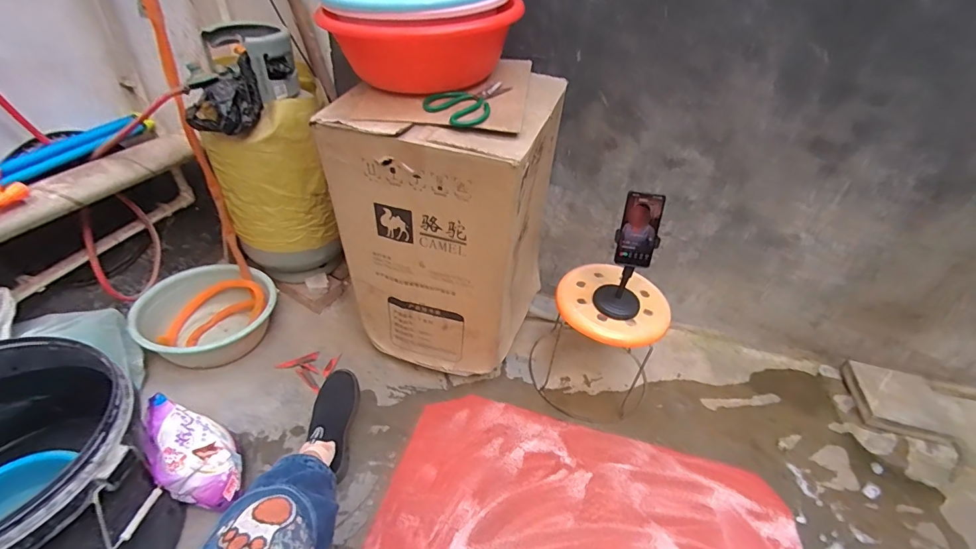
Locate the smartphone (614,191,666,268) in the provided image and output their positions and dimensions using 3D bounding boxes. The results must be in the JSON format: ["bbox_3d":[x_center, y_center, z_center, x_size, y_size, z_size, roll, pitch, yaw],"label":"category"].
[{"bbox_3d":[0.325,-0.094,0.955,0.078,0.160,0.011,7,23,3],"label":"smartphone"}]

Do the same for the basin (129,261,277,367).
[{"bbox_3d":[-0.755,0.115,1.221,0.314,0.140,0.314,4,39,-3],"label":"basin"}]

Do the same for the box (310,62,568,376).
[{"bbox_3d":[-0.082,-0.134,1.100,0.404,0.633,0.432,16,40,13],"label":"box"}]

